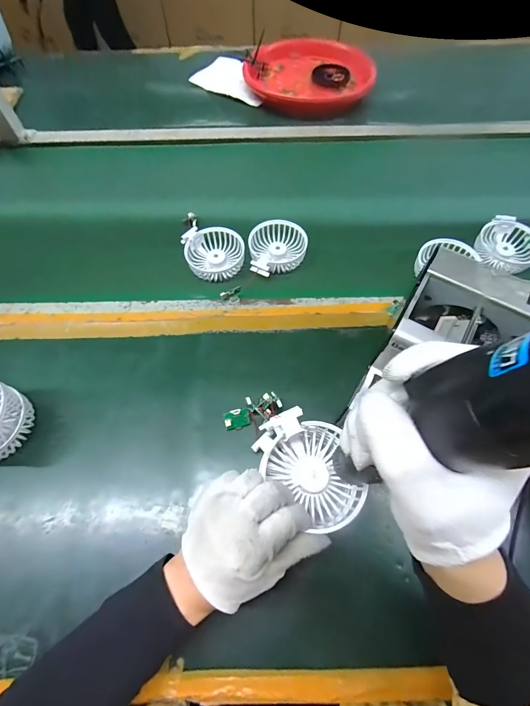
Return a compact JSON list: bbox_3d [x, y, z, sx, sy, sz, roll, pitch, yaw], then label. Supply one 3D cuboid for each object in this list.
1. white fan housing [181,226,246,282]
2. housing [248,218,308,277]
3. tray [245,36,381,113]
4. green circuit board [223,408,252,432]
[{"bbox_3d":[-0.079,-0.154,0.518,0.092,0.032,0.084,-6,63,-2],"label":"white fan housing"},{"bbox_3d":[0.019,-0.162,0.514,0.086,0.025,0.101,5,64,3],"label":"housing"},{"bbox_3d":[0.111,-0.636,0.752,0.282,0.039,0.276,25,66,12],"label":"tray"},{"bbox_3d":[-0.033,0.079,0.398,0.031,0.006,0.023,-8,64,-4],"label":"green circuit board"}]

